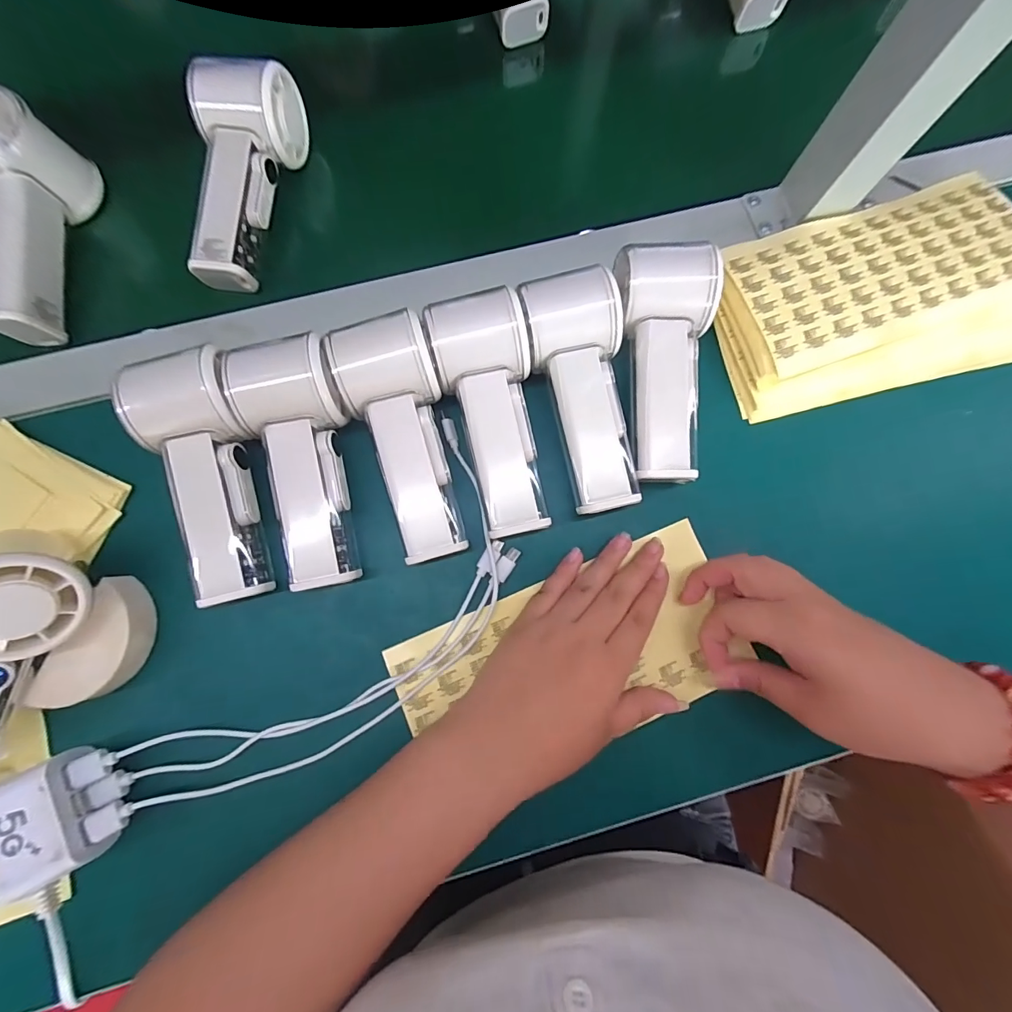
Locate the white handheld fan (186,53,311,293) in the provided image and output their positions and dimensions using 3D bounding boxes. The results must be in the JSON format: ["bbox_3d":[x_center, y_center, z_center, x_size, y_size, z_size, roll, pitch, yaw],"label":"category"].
[{"bbox_3d":[-0.188,-0.230,0.305,0.059,0.048,0.150,9,79,0],"label":"white handheld fan"}]

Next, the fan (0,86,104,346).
[{"bbox_3d":[-0.326,-0.191,0.294,0.046,0.055,0.155,2,79,-1],"label":"fan"}]

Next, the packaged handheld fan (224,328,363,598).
[{"bbox_3d":[-0.119,-0.027,0.270,0.055,0.055,0.148,-15,80,-4],"label":"packaged handheld fan"}]

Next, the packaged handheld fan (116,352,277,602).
[{"bbox_3d":[-0.176,-0.021,0.268,0.057,0.055,0.153,-18,80,-5],"label":"packaged handheld fan"}]

